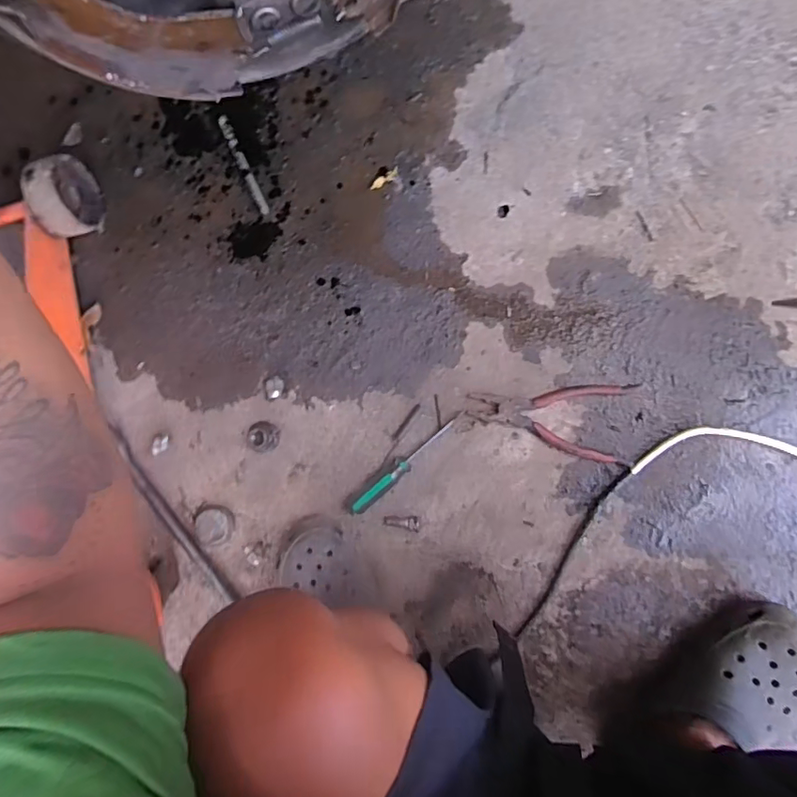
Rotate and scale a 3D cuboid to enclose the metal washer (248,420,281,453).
[{"bbox_3d":[-0.174,0.049,0.681,0.042,0.013,0.039,-2,89,8],"label":"metal washer"}]

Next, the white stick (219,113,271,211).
[{"bbox_3d":[-0.203,-0.305,0.696,0.014,0.005,0.141,-25,86,7],"label":"white stick"}]

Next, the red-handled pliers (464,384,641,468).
[{"bbox_3d":[0.177,0.018,0.623,0.185,0.008,0.090,9,91,8],"label":"red-handled pliers"}]

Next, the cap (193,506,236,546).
[{"bbox_3d":[-0.237,0.164,0.685,0.051,0.011,0.048,0,89,8],"label":"cap"}]

